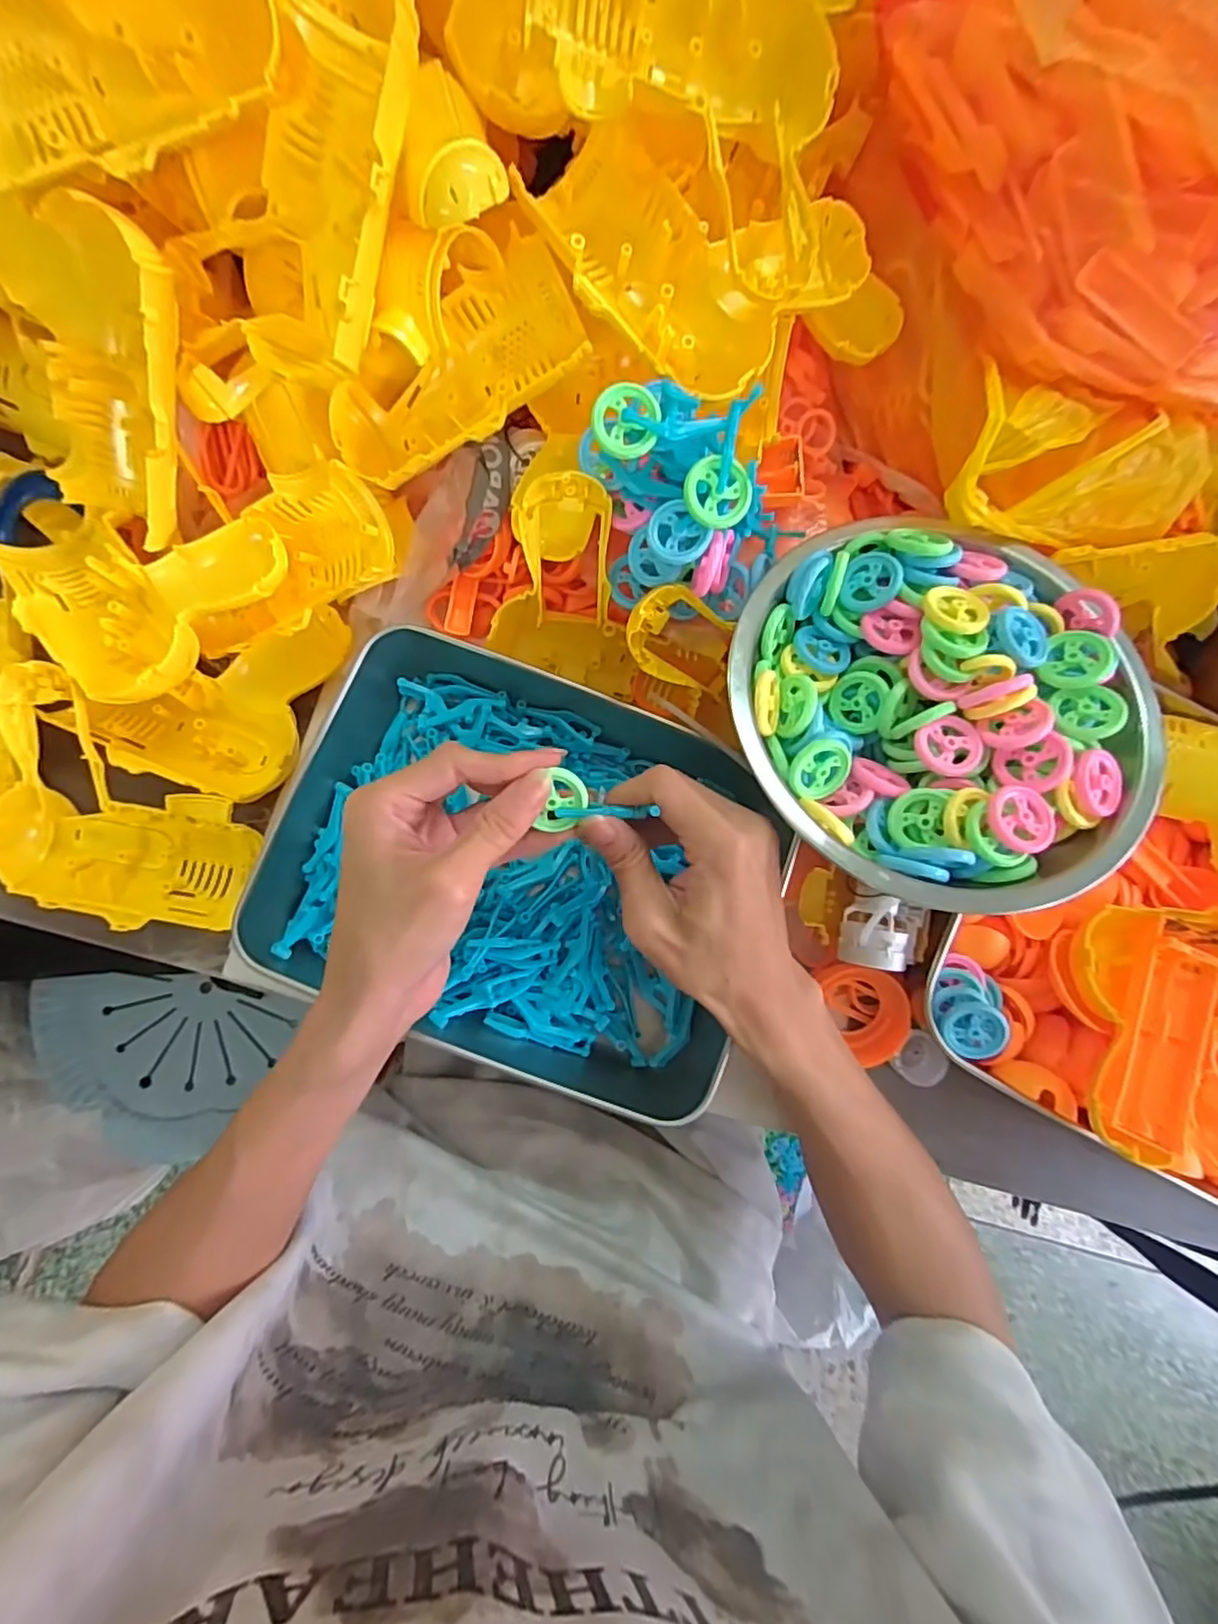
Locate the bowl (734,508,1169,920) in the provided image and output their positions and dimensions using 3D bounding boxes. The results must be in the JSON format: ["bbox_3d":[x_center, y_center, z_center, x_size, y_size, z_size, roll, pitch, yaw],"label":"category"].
[{"bbox_3d":[0.153,-0.053,0.306,0.189,0.052,0.187,1,82,-4],"label":"bowl"}]

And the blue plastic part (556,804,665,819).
[{"bbox_3d":[-0.001,0.000,0.278,0.044,0.005,0.007,0,82,-13],"label":"blue plastic part"}]

